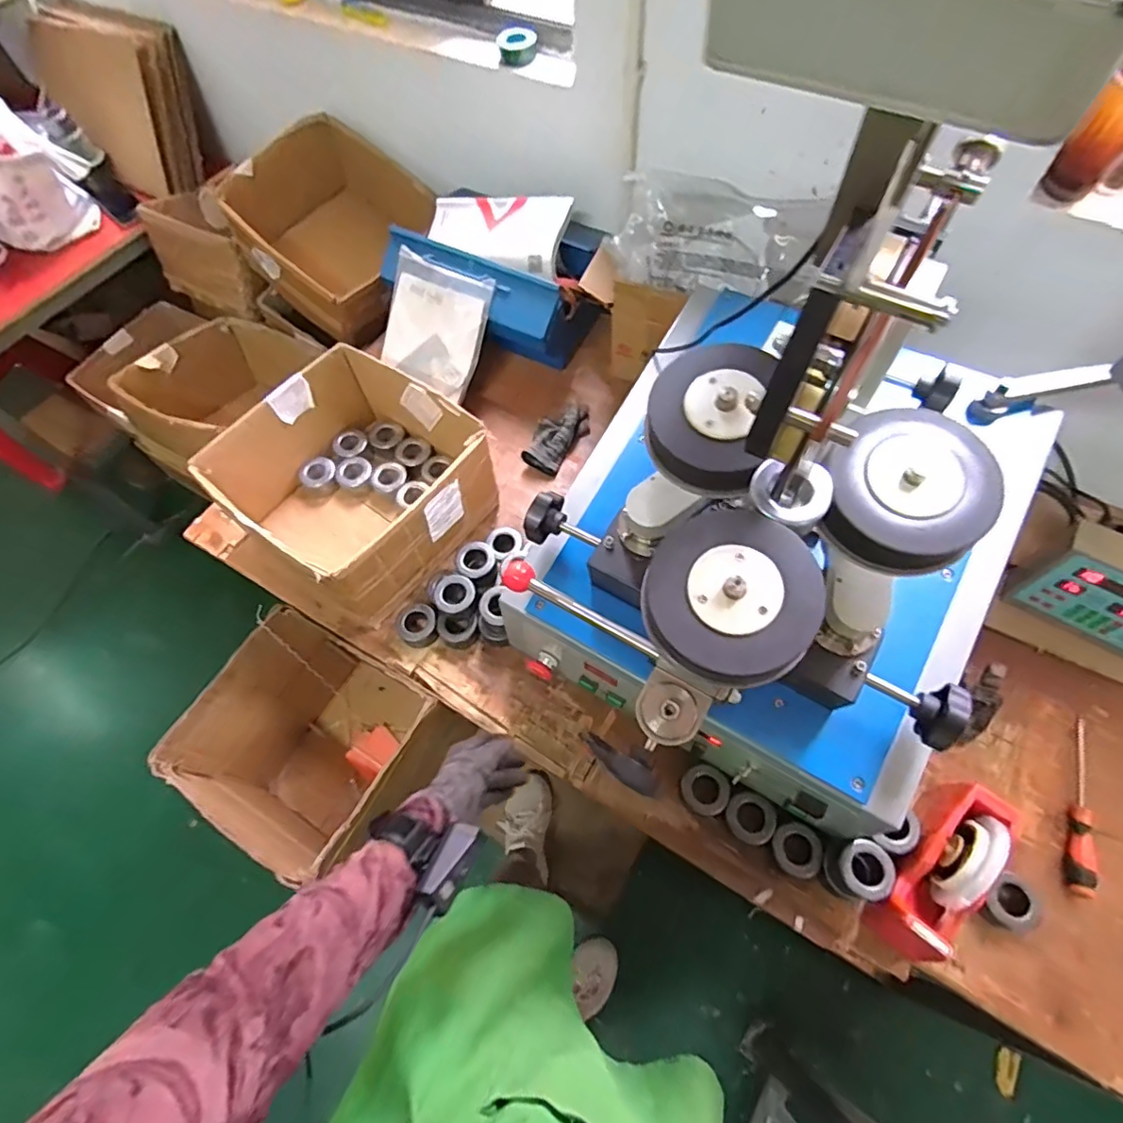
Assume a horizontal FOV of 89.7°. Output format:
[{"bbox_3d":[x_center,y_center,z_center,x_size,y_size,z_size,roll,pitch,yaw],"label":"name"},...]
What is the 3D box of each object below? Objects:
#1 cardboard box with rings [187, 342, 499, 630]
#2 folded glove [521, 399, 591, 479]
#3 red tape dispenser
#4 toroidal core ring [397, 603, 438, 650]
[{"bbox_3d":[-0.317,-0.127,0.910,0.330,0.186,0.342,35,70,18],"label":"cardboard box with rings"},{"bbox_3d":[-0.007,-0.230,1.025,0.075,0.040,0.157,27,68,15],"label":"folded glove"},{"bbox_3d":[0.438,0.353,0.653,0.067,0.117,0.198,31,69,17],"label":"red tape dispenser"},{"bbox_3d":[-0.222,0.096,0.869,0.062,0.034,0.069,-18,64,-6],"label":"toroidal core ring"}]

